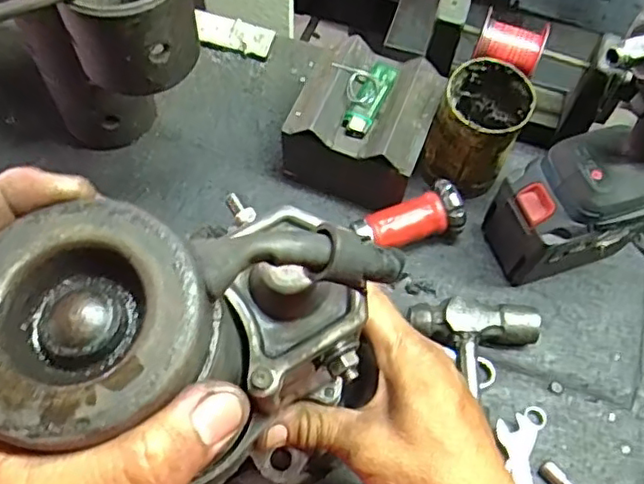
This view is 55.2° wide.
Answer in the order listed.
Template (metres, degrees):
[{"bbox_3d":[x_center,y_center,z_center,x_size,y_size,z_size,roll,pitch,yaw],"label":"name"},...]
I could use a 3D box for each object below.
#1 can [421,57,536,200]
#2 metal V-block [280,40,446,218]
[{"bbox_3d":[0.139,-0.103,0.555,0.070,0.103,0.088,22,64,9],"label":"can"},{"bbox_3d":[0.032,-0.101,0.566,0.127,0.086,0.138,24,64,10],"label":"metal V-block"}]

